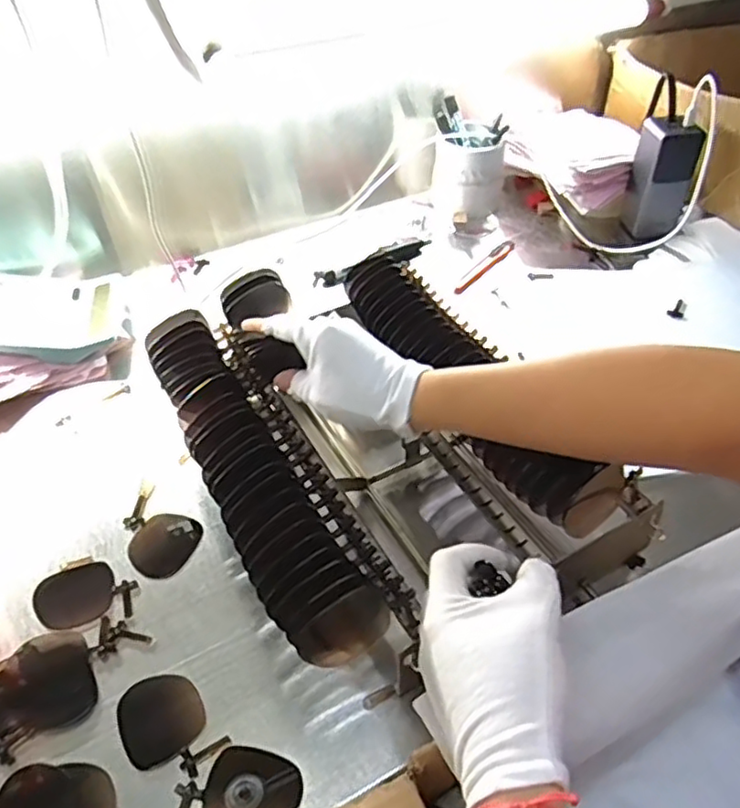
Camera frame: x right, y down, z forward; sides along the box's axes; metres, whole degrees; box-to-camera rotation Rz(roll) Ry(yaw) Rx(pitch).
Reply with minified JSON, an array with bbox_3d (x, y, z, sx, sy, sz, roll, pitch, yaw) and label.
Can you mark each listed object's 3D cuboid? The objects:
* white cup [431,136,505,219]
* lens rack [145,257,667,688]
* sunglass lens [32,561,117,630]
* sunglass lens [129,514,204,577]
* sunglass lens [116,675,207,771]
[{"bbox_3d":[0.125,-0.288,0.837,0.066,0.090,0.068,-1,44,1],"label":"white cup"},{"bbox_3d":[0.002,0.030,0.481,0.245,0.100,0.337,-25,49,-23],"label":"lens rack"},{"bbox_3d":[-0.207,0.134,0.464,0.053,0.004,0.047,-18,46,-17],"label":"sunglass lens"},{"bbox_3d":[-0.155,0.104,0.495,0.049,0.004,0.051,-1,44,1],"label":"sunglass lens"},{"bbox_3d":[-0.129,0.191,0.406,0.048,0.004,0.051,-26,49,-24],"label":"sunglass lens"}]

